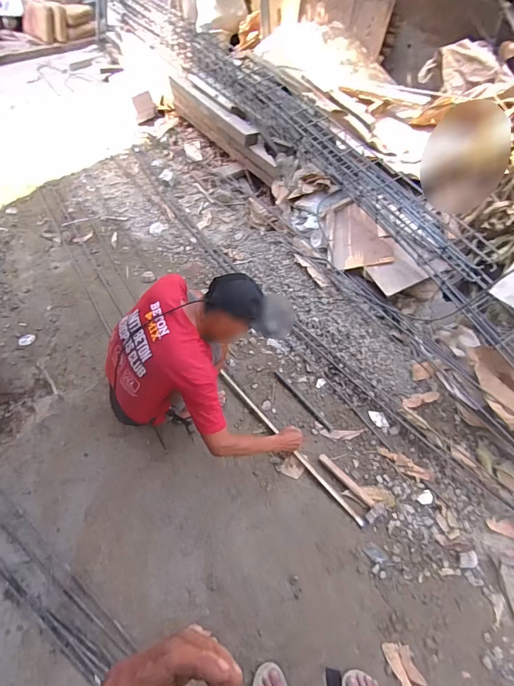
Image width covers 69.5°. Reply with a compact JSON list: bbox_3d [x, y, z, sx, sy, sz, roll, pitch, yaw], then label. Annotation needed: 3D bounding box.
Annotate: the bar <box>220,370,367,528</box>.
[{"bbox_3d":[0.117,0.415,1.599,0.026,0.021,0.876,-34,57,-21],"label":"bar"}]

